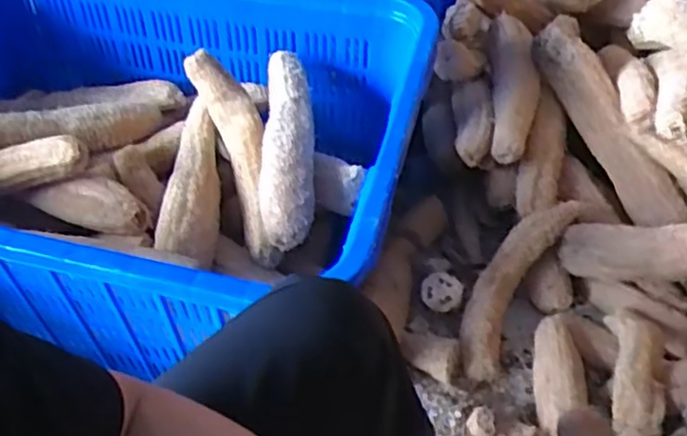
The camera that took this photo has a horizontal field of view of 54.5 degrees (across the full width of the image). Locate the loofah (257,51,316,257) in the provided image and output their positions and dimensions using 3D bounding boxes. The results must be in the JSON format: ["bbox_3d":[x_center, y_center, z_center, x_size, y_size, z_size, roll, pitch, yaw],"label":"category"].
[{"bbox_3d":[-0.076,-0.105,0.925,0.071,0.073,0.313,-1,47,-1],"label":"loofah"}]

